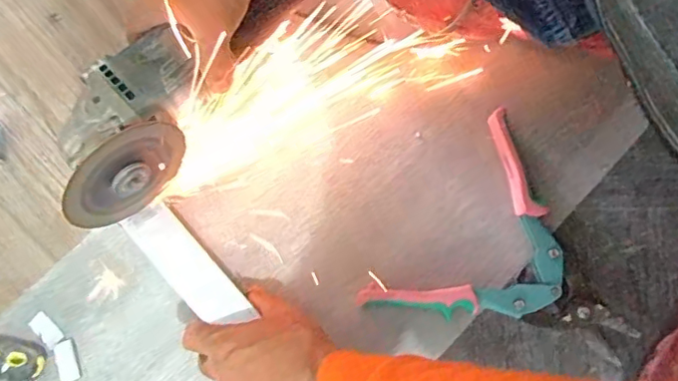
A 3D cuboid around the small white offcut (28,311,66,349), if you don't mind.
[{"bbox_3d":[-0.260,0.123,0.501,0.017,0.004,0.031,-42,81,-9],"label":"small white offcut"}]

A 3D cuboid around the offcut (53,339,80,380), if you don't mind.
[{"bbox_3d":[-0.237,0.148,0.491,0.017,0.004,0.035,-20,79,-5],"label":"offcut"}]

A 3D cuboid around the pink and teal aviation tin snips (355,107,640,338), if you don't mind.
[{"bbox_3d":[0.146,0.025,0.512,0.230,0.026,0.182,7,78,1],"label":"pink and teal aviation tin snips"}]

